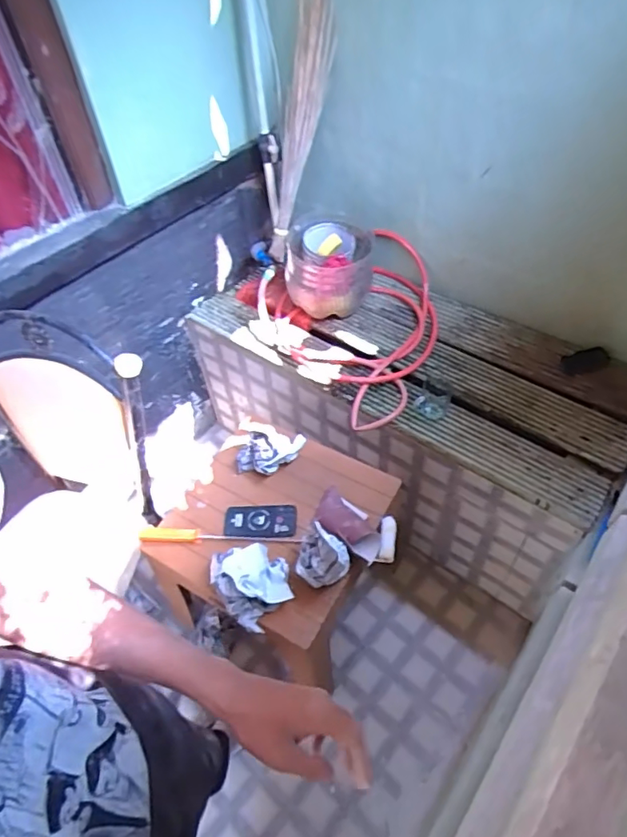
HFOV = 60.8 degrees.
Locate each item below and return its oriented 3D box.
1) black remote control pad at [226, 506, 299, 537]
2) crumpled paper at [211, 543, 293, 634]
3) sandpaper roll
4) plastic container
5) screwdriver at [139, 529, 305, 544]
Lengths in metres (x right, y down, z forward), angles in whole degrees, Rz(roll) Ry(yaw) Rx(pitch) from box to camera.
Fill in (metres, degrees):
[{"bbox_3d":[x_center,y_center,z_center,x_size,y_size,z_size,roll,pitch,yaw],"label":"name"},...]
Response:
[{"bbox_3d":[-0.122,0.238,1.239,0.164,0.012,0.083,-4,50,0],"label":"black remote control pad"},{"bbox_3d":[-0.122,0.331,1.102,0.152,0.097,0.147,-34,57,-23],"label":"crumpled paper"},{"bbox_3d":[0.093,0.243,1.204,0.202,0.055,0.134,22,55,20],"label":"sandpaper roll"},{"bbox_3d":[0.045,-0.422,1.531,0.241,0.194,0.235,2,51,5],"label":"plastic container"},{"bbox_3d":[-0.210,0.264,1.207,0.360,0.023,0.033,-1,50,3],"label":"screwdriver"}]

